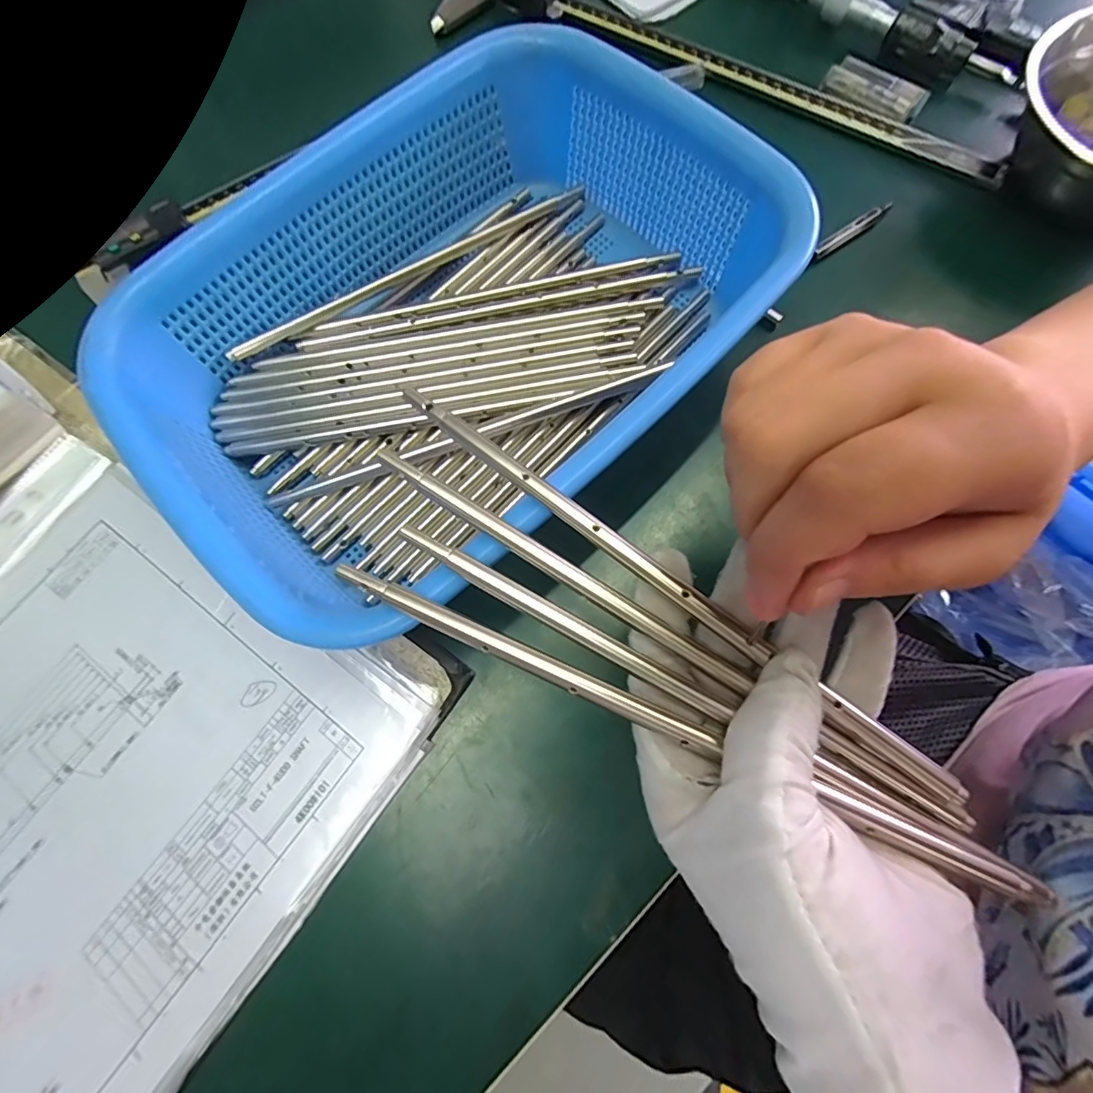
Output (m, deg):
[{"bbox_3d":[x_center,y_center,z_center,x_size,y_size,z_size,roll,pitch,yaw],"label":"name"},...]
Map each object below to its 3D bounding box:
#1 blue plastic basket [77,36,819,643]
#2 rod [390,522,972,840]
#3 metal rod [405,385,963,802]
[{"bbox_3d":[-0.040,-0.103,0.250,0.286,0.065,0.198,-41,78,-10],"label":"blue plastic basket"},{"bbox_3d":[0.038,0.039,0.168,0.196,0.004,0.006,28,77,7],"label":"rod"},{"bbox_3d":[0.034,0.007,0.176,0.219,0.004,0.008,37,78,12],"label":"metal rod"}]

